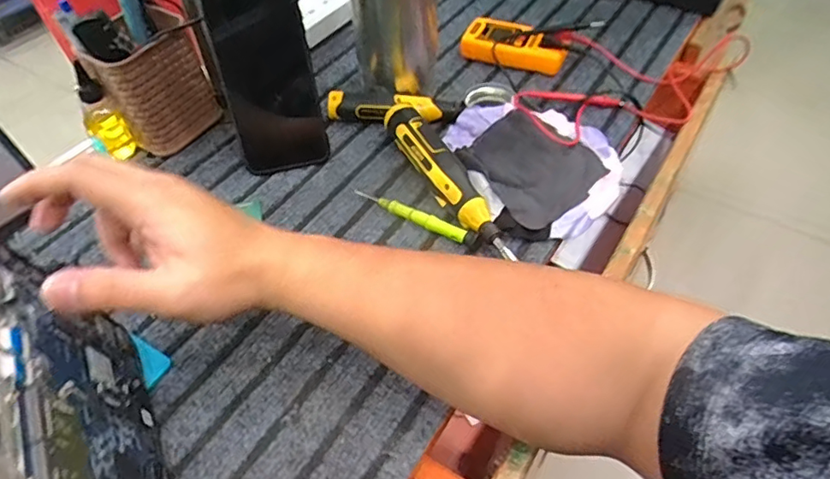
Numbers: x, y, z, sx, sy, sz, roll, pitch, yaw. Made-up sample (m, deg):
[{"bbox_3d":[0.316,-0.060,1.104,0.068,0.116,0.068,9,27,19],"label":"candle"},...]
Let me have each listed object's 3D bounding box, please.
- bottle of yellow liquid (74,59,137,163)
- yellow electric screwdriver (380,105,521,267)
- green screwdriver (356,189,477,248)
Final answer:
[{"bbox_3d":[-0.294,-0.118,0.529,0.035,0.089,0.031,-30,54,-21],"label":"bottle of yellow liquid"},{"bbox_3d":[0.021,-0.058,0.501,0.034,0.036,0.188,-20,51,-14],"label":"yellow electric screwdriver"},{"bbox_3d":[-0.001,-0.021,0.489,0.126,0.016,0.011,26,55,24],"label":"green screwdriver"}]

